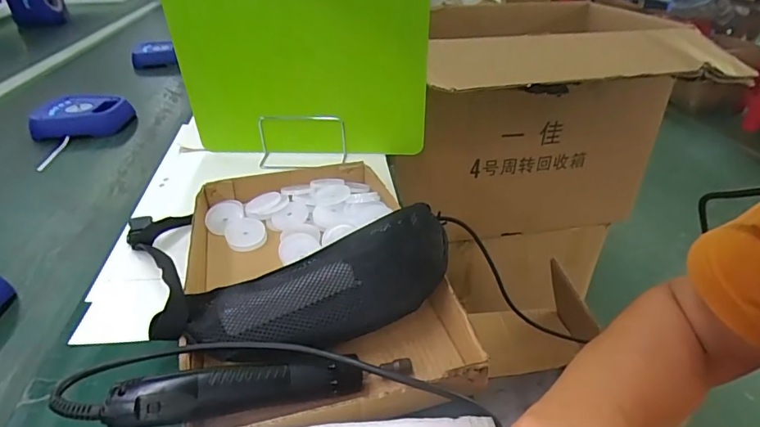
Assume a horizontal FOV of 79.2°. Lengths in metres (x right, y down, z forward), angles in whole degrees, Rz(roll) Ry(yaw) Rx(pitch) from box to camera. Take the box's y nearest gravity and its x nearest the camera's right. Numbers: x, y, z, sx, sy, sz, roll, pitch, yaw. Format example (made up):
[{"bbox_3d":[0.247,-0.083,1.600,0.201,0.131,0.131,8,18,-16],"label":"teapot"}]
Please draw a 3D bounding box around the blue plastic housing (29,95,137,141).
[{"bbox_3d":[-0.627,-0.204,0.973,0.174,0.070,0.112,-6,33,-11],"label":"blue plastic housing"}]

